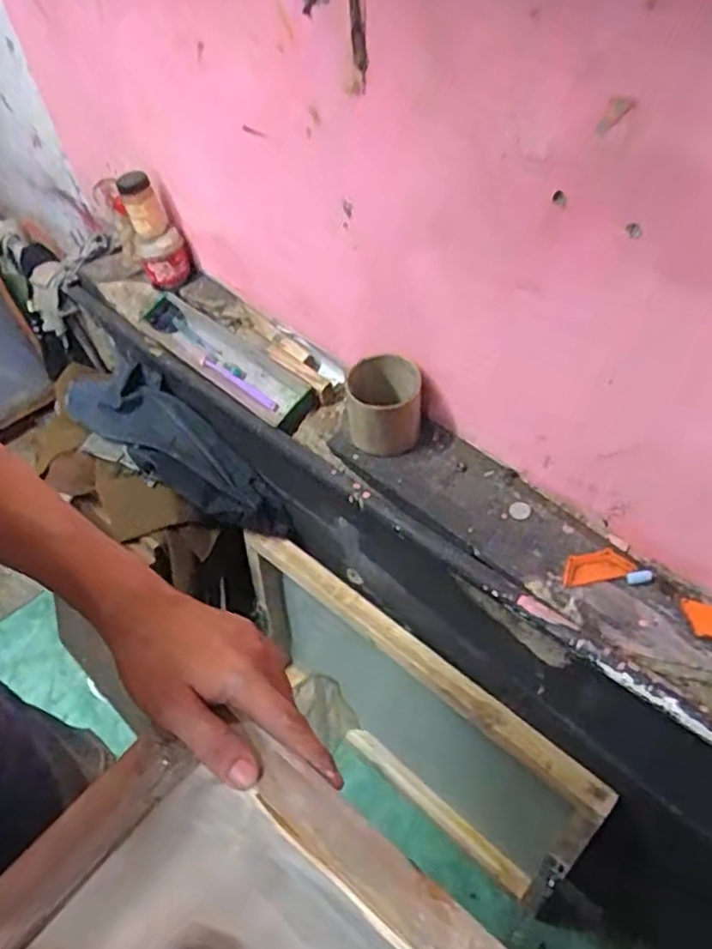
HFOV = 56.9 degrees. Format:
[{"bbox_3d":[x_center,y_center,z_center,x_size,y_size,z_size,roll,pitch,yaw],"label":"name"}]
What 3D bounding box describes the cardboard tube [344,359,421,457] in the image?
[{"bbox_3d":[0.034,-0.082,0.801,0.097,0.104,0.080,-2,49,4],"label":"cardboard tube"}]

